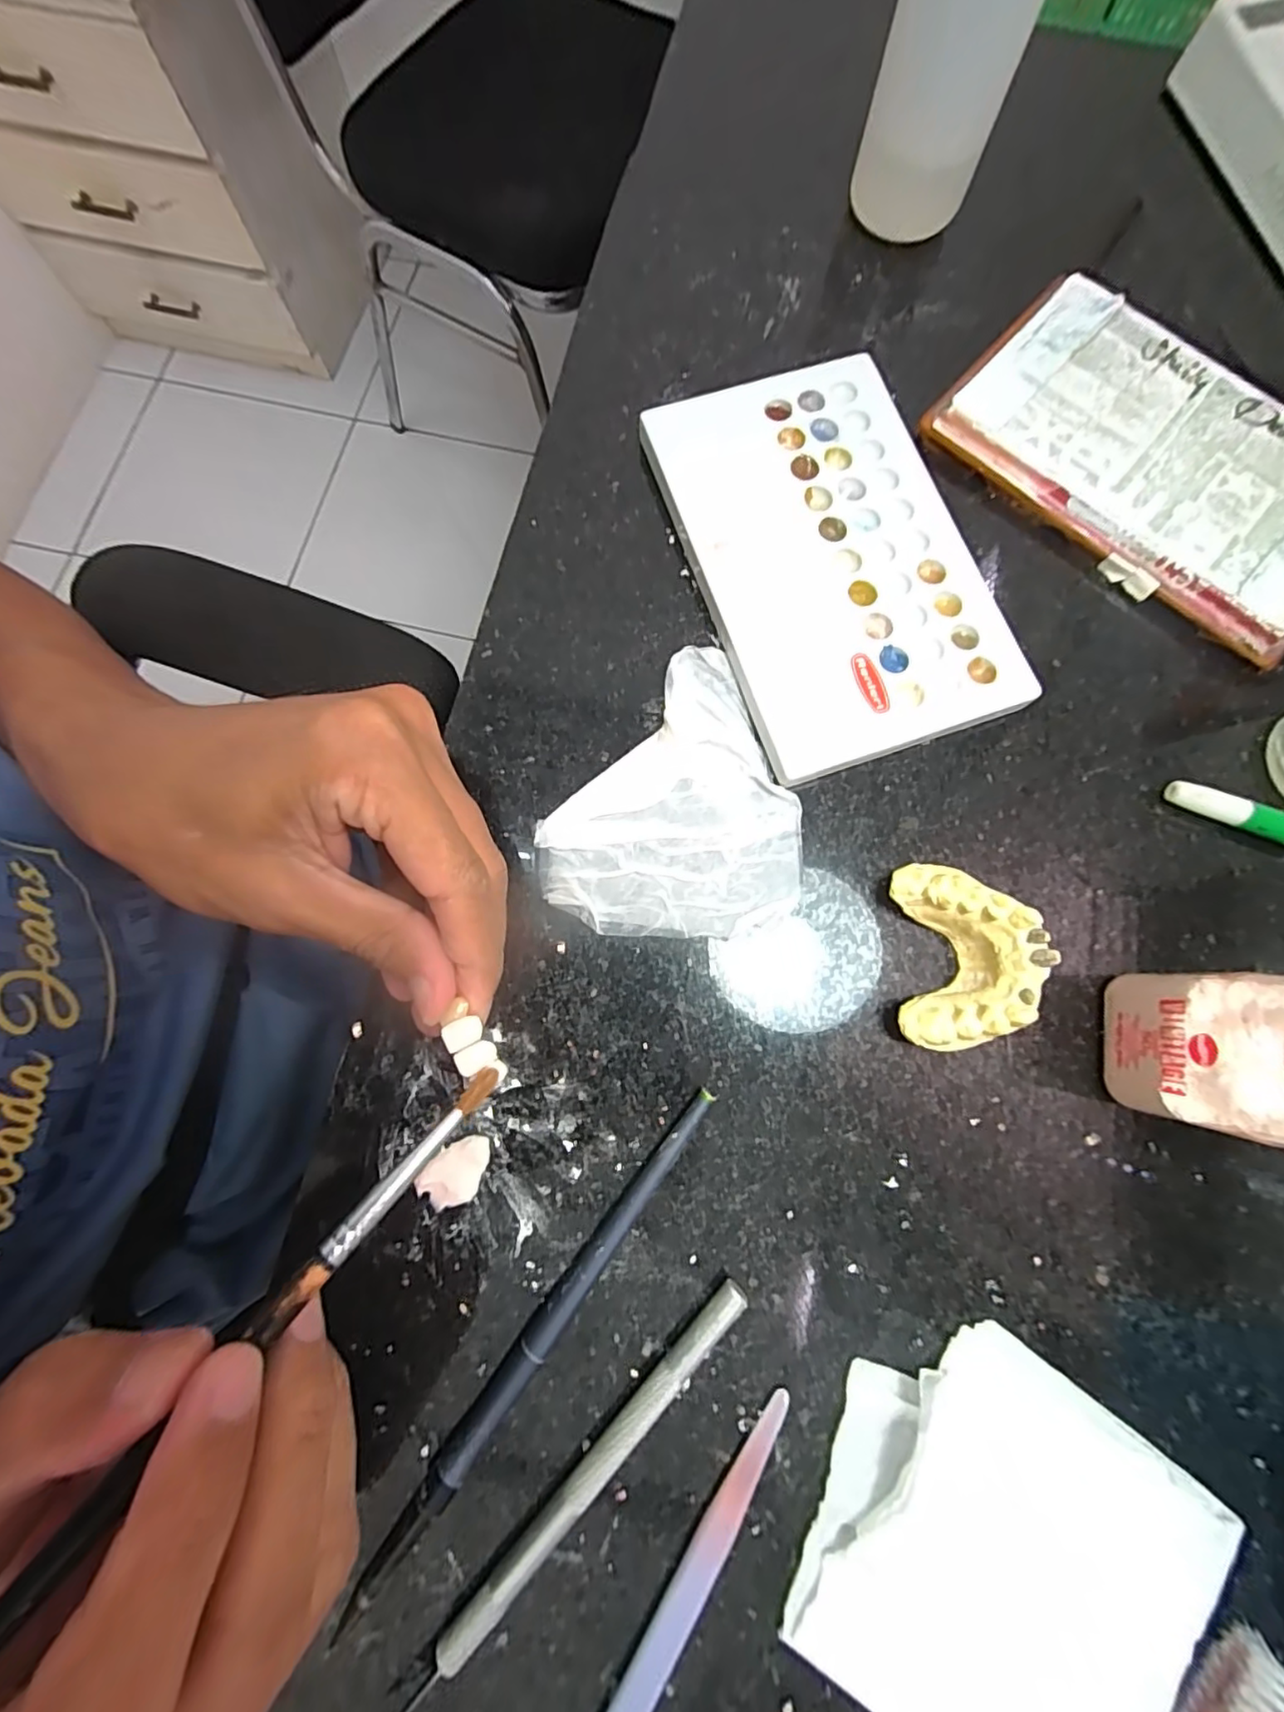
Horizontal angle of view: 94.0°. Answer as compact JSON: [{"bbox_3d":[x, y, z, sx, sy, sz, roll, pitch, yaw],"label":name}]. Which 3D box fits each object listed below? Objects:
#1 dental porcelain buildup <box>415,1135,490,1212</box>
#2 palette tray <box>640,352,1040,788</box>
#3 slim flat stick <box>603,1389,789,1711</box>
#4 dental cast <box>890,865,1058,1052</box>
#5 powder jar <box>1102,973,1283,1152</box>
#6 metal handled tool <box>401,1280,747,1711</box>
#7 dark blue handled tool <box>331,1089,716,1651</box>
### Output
[{"bbox_3d":[-0.056,0.096,0.181,0.016,0.004,0.023,44,82,8],"label":"dental porcelain buildup"},{"bbox_3d":[0.068,-0.108,0.219,0.092,0.012,0.151,-18,79,-4],"label":"palette tray"},{"bbox_3d":[0.003,0.211,0.156,0.011,0.005,0.137,31,80,6],"label":"slim flat stick"},{"bbox_3d":[0.099,0.031,0.184,0.037,0.026,0.054,2,78,1],"label":"dental cast"},{"bbox_3d":[0.160,0.053,0.158,0.032,0.069,0.041,10,79,2],"label":"powder jar"},{"bbox_3d":[-0.017,0.174,0.163,0.010,0.009,0.134,42,82,8],"label":"metal handled tool"},{"bbox_3d":[-0.028,0.136,0.171,0.009,0.009,0.159,37,81,7],"label":"dark blue handled tool"}]

